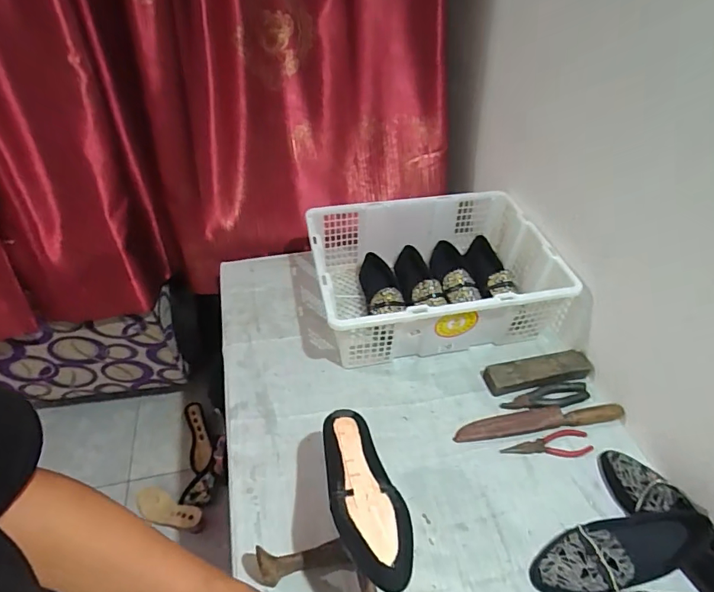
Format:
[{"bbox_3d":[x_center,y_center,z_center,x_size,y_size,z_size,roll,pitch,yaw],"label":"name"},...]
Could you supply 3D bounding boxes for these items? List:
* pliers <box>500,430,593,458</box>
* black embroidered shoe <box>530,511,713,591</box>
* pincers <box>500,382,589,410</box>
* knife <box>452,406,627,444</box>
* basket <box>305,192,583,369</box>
[{"bbox_3d":[0.328,0.260,0.800,0.152,0.010,0.049,-2,44,-3],"label":"pliers"},{"bbox_3d":[0.360,0.350,0.636,0.241,0.062,0.087,-17,45,0],"label":"black embroidered shoe"},{"bbox_3d":[0.352,0.190,0.860,0.164,0.021,0.041,-9,45,-10],"label":"pincers"},{"bbox_3d":[0.322,0.222,0.820,0.300,0.028,0.038,-5,44,-6],"label":"knife"},{"bbox_3d":[0.170,-0.041,0.995,0.511,0.171,0.349,-8,44,-9],"label":"basket"}]

